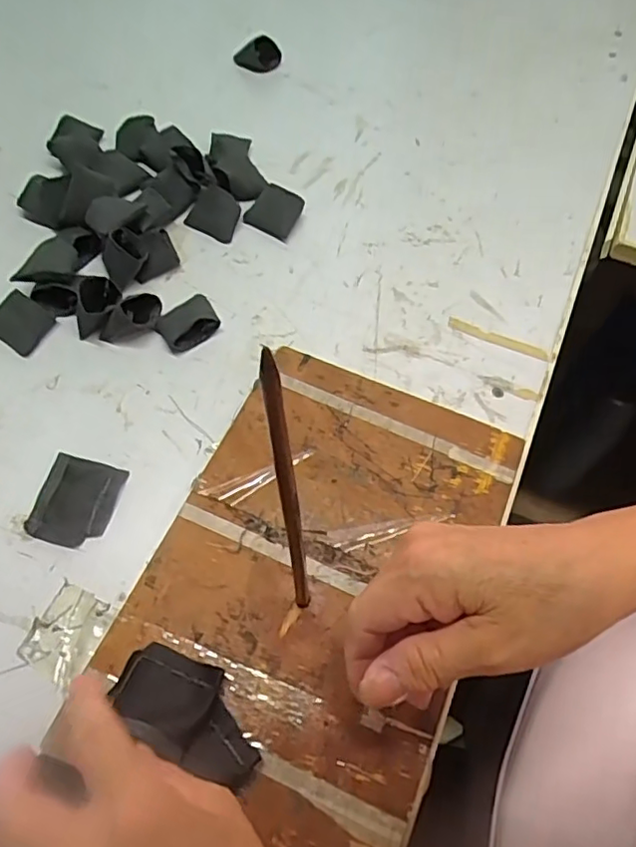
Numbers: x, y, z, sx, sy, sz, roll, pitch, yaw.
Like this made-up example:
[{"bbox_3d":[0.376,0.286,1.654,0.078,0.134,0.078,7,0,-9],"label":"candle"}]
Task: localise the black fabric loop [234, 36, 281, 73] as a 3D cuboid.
[{"bbox_3d":[-0.059,-0.354,0.576,0.044,0.029,0.020,2,61,0],"label":"black fabric loop"}]

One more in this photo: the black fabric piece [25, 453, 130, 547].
[{"bbox_3d":[-0.148,0.047,0.368,0.047,0.004,0.054,13,61,6],"label":"black fabric piece"}]

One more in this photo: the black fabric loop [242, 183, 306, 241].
[{"bbox_3d":[-0.036,-0.171,0.479,0.040,0.022,0.030,26,63,13],"label":"black fabric loop"}]

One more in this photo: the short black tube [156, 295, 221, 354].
[{"bbox_3d":[-0.093,-0.074,0.429,0.042,0.018,0.034,-31,66,-17],"label":"short black tube"}]

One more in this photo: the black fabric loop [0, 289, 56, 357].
[{"bbox_3d":[-0.212,-0.073,0.426,0.037,0.017,0.035,27,64,13],"label":"black fabric loop"}]

